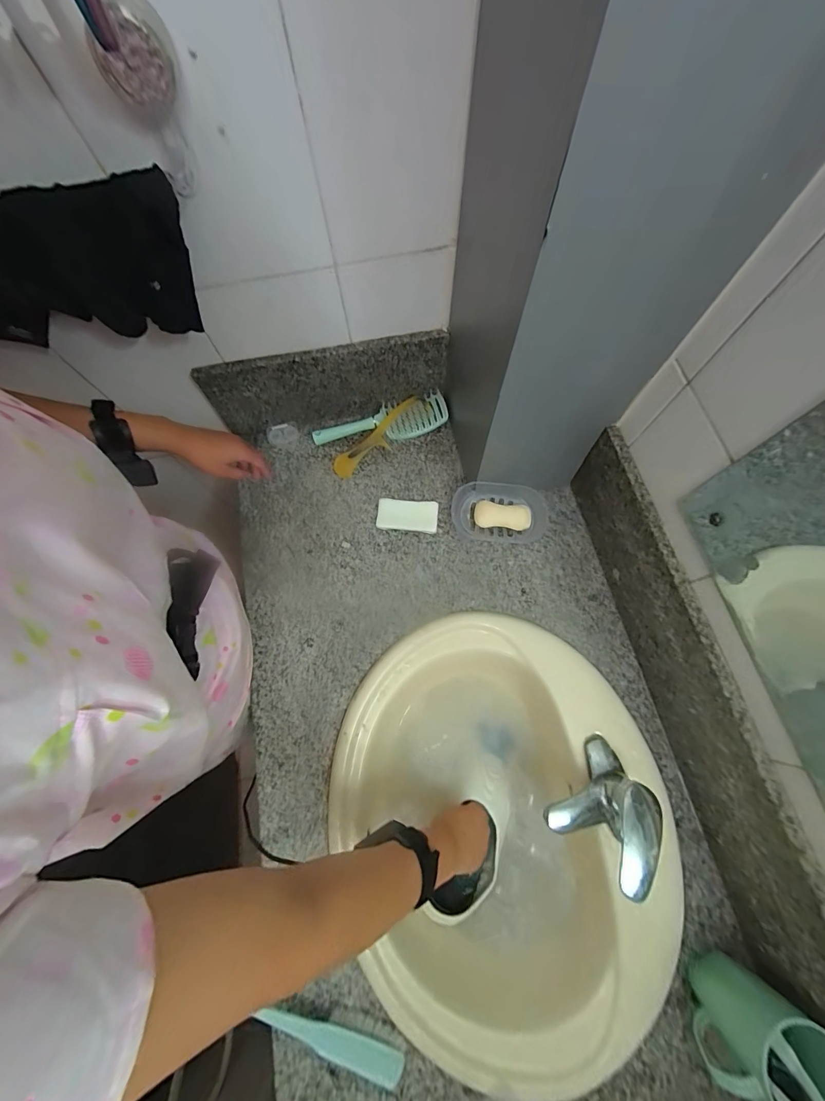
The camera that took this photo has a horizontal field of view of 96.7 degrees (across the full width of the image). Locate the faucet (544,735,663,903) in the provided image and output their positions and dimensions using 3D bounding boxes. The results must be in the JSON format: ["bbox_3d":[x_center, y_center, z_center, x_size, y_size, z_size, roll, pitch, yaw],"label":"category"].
[{"bbox_3d":[0.248,0.327,0.465,0.130,0.097,0.113,-42,75,-12],"label":"faucet"}]

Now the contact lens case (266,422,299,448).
[{"bbox_3d":[-0.247,-0.218,0.699,0.059,0.020,0.042,-23,72,-7],"label":"contact lens case"}]

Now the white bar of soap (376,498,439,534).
[{"bbox_3d":[-0.009,-0.060,0.638,0.103,0.024,0.056,5,71,3],"label":"white bar of soap"}]

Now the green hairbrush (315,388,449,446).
[{"bbox_3d":[-0.058,-0.238,0.690,0.253,0.043,0.069,-19,72,-5],"label":"green hairbrush"}]

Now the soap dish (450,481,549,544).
[{"bbox_3d":[0.145,-0.056,0.621,0.155,0.055,0.095,8,71,4],"label":"soap dish"}]

